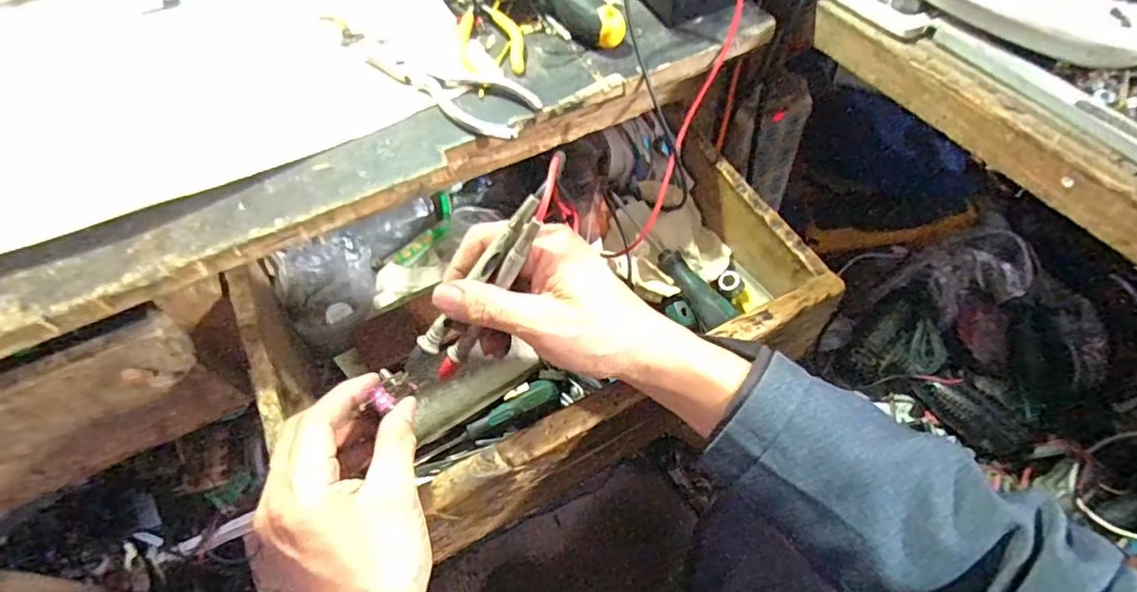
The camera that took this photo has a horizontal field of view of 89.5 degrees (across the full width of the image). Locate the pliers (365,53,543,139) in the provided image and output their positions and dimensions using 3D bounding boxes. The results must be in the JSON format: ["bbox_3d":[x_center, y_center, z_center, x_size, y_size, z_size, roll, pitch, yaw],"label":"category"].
[{"bbox_3d":[-0.083,-0.152,0.407,0.141,0.010,0.046,38,68,24],"label":"pliers"}]

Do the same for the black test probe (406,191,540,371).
[{"bbox_3d":[-0.055,-0.004,0.324,0.125,0.008,0.011,-50,62,15],"label":"black test probe"}]

